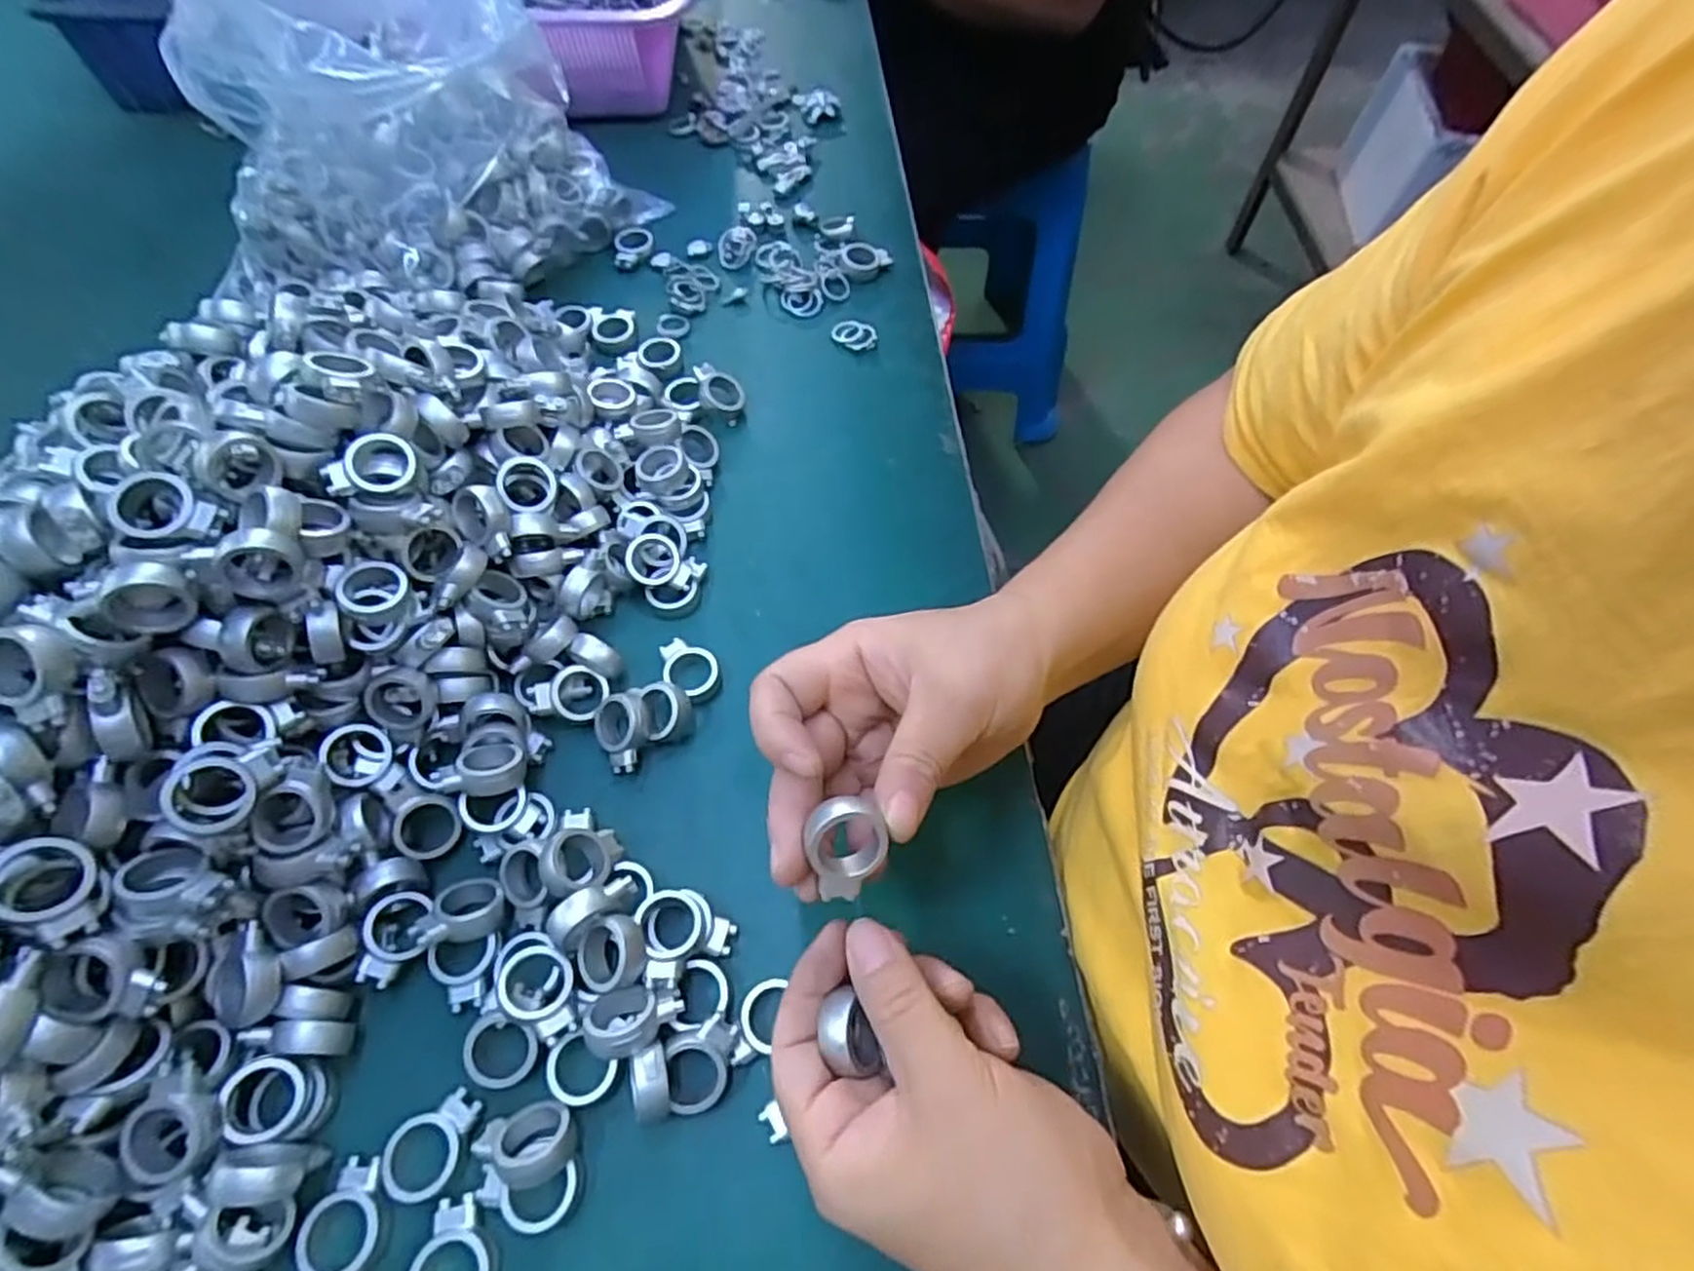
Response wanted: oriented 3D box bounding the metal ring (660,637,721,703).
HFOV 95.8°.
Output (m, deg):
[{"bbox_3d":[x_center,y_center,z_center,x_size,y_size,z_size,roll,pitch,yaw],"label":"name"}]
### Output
[{"bbox_3d":[-0.075,0.016,0.360,0.032,0.011,0.022,32,65,15],"label":"metal ring"}]

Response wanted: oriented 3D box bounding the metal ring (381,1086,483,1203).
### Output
[{"bbox_3d":[-0.144,0.177,0.266,0.024,0.006,0.034,29,64,14],"label":"metal ring"}]

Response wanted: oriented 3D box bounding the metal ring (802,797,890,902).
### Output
[{"bbox_3d":[0.001,0.068,0.243,0.022,0.011,0.031,-11,105,-6],"label":"metal ring"}]

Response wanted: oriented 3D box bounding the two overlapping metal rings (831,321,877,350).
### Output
[{"bbox_3d":[0.004,-0.187,0.476,0.027,0.006,0.027,3,61,0],"label":"two overlapping metal rings"}]

